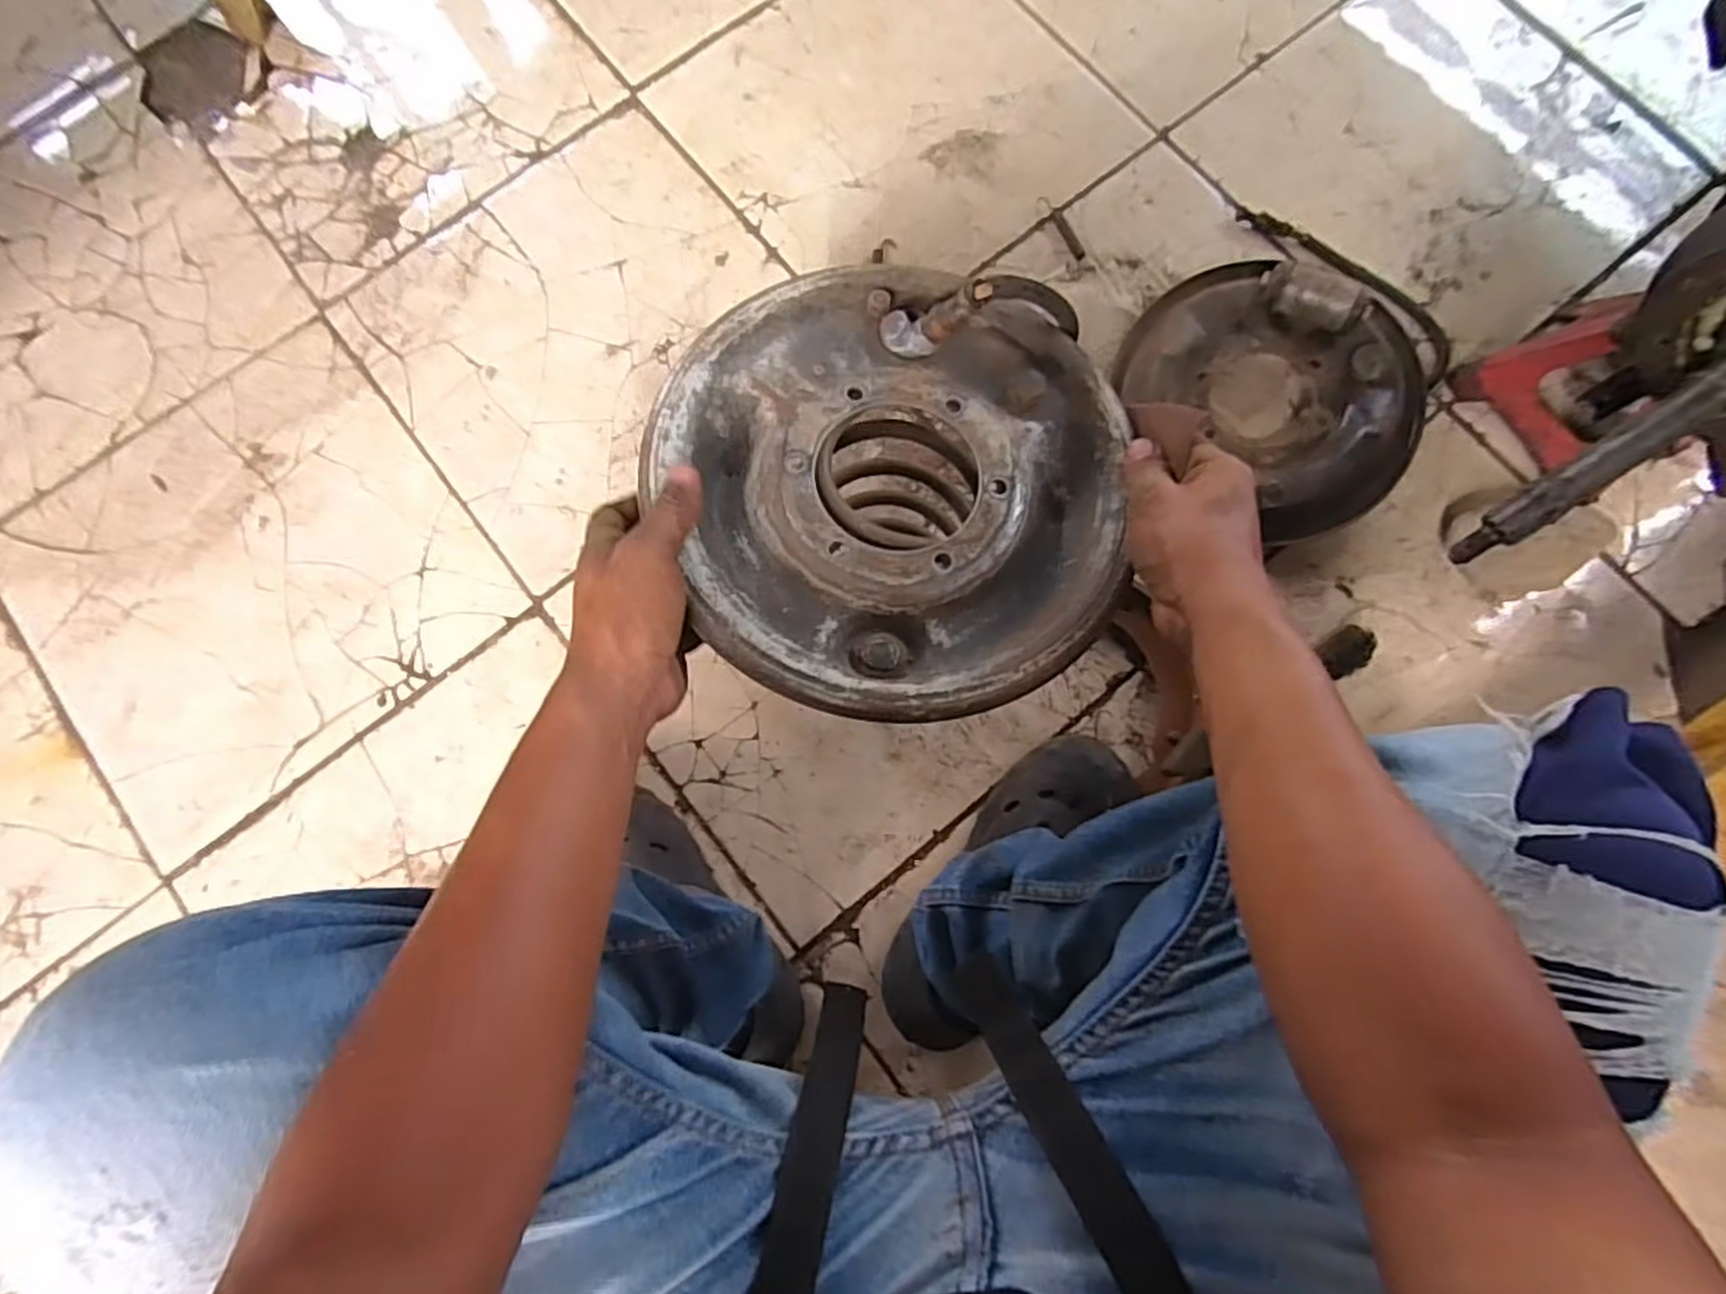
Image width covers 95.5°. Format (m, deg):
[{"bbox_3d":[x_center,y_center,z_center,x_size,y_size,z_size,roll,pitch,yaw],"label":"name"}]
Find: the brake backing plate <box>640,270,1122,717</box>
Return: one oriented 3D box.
[{"bbox_3d":[0.015,-0.092,0.431,0.252,0.046,0.255,0,80,0],"label":"brake backing plate"}]

